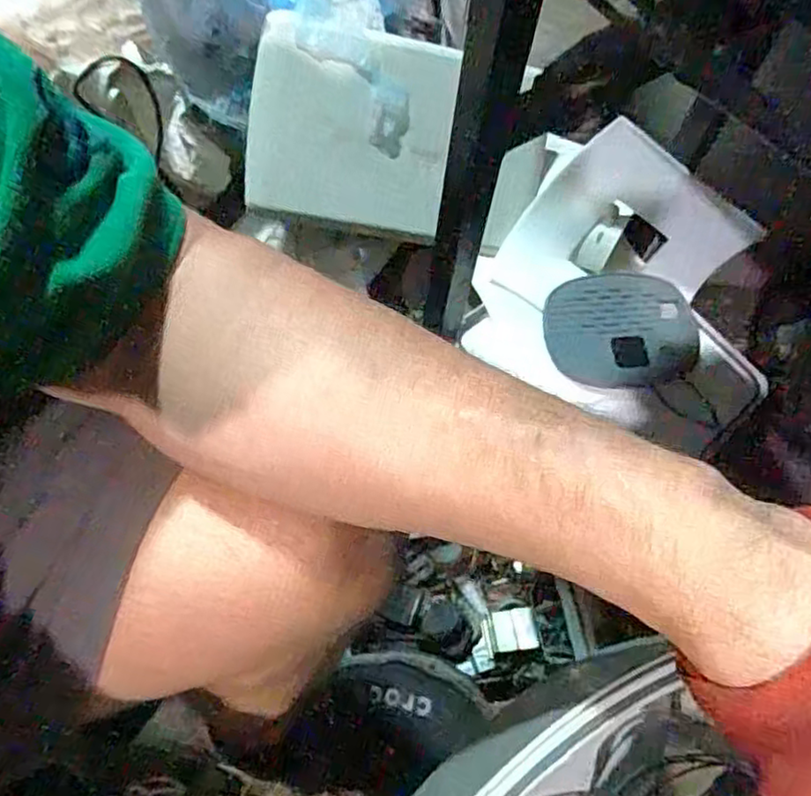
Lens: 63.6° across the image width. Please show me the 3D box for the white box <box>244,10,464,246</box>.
[{"bbox_3d":[-0.066,-0.312,0.774,0.233,0.221,0.032,10,30,0],"label":"white box"}]

